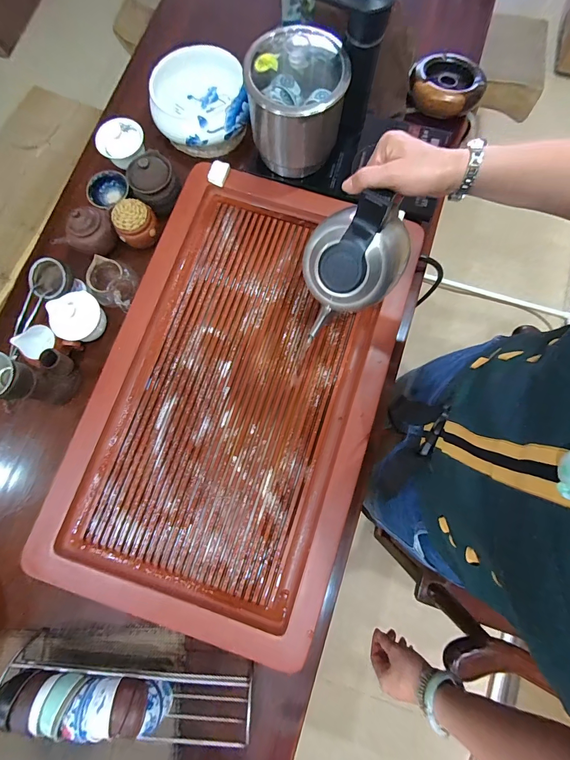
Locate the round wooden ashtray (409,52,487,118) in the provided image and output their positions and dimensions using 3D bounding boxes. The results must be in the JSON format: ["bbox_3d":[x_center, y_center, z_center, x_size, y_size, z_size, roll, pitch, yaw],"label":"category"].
[{"bbox_3d":[0.340,-0.624,0.693,0.152,0.050,0.145,0,79,1],"label":"round wooden ashtray"}]

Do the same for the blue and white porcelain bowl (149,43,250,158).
[{"bbox_3d":[-0.178,-0.573,0.685,0.181,0.085,0.186,0,79,1],"label":"blue and white porcelain bowl"}]

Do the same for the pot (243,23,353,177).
[{"bbox_3d":[0.021,-0.477,0.581,0.155,0.168,0.160,0,79,1],"label":"pot"}]

